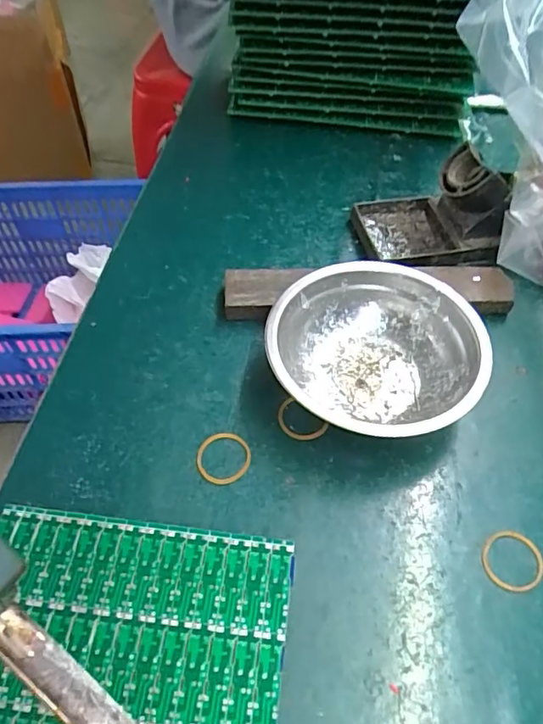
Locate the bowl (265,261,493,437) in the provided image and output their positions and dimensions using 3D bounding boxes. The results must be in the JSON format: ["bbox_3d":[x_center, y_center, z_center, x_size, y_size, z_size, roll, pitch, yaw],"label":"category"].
[{"bbox_3d":[0.064,-0.007,0.331,0.122,0.046,0.124,0,53,0],"label":"bowl"}]

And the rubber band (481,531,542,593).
[{"bbox_3d":[0.125,0.102,0.276,0.032,0.004,0.030,0,53,0],"label":"rubber band"}]

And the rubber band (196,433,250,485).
[{"bbox_3d":[-0.028,0.055,0.309,0.031,0.004,0.032,0,53,0],"label":"rubber band"}]

